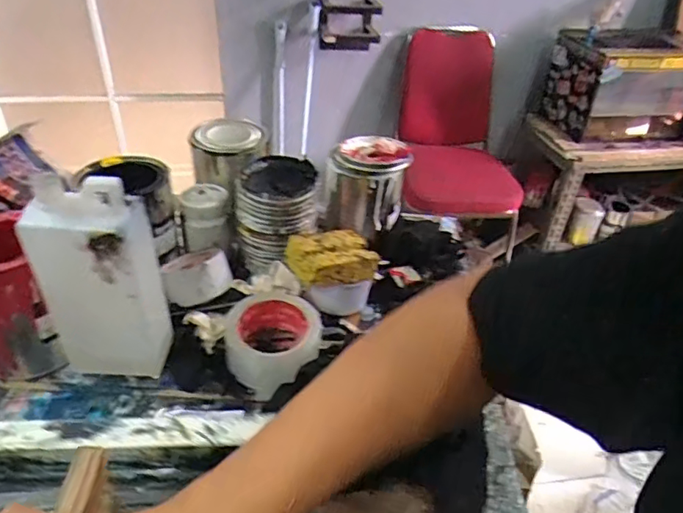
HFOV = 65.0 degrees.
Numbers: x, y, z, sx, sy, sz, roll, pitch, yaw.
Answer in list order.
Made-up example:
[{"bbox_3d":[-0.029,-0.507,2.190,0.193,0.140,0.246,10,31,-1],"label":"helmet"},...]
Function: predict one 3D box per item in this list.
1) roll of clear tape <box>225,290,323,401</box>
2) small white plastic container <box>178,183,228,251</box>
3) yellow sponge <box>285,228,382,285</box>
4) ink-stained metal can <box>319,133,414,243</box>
[{"bbox_3d":[-0.073,0.094,0.599,0.106,0.065,0.103,-4,36,-11],"label":"roll of clear tape"},{"bbox_3d":[-0.180,-0.053,0.717,0.059,0.065,0.065,3,36,-1],"label":"small white plastic container"},{"bbox_3d":[-0.011,0.002,0.658,0.103,0.035,0.077,-11,38,-19],"label":"yellow sponge"},{"bbox_3d":[0.030,-0.108,0.780,0.119,0.138,0.105,5,36,1],"label":"ink-stained metal can"}]

